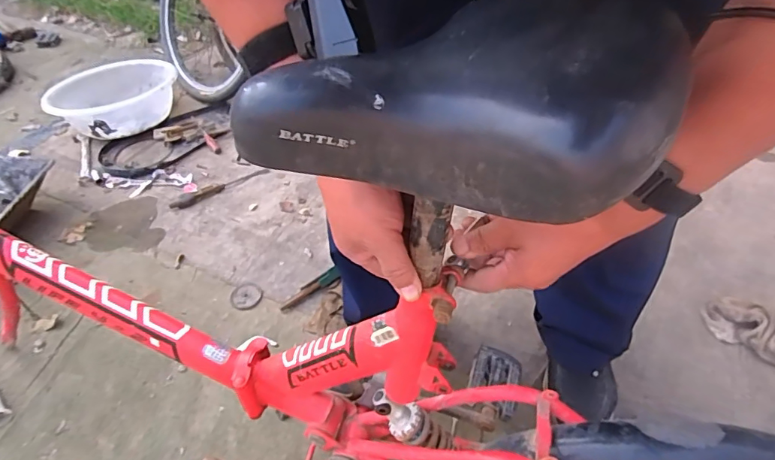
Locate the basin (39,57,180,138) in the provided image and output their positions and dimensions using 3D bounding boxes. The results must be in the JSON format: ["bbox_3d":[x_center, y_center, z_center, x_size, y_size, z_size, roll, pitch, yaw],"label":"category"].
[{"bbox_3d":[-0.750,-0.359,1.322,0.284,0.124,0.339,33,53,31],"label":"basin"}]

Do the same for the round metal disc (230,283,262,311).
[{"bbox_3d":[-0.267,0.126,0.891,0.060,0.005,0.061,-2,47,2],"label":"round metal disc"}]

